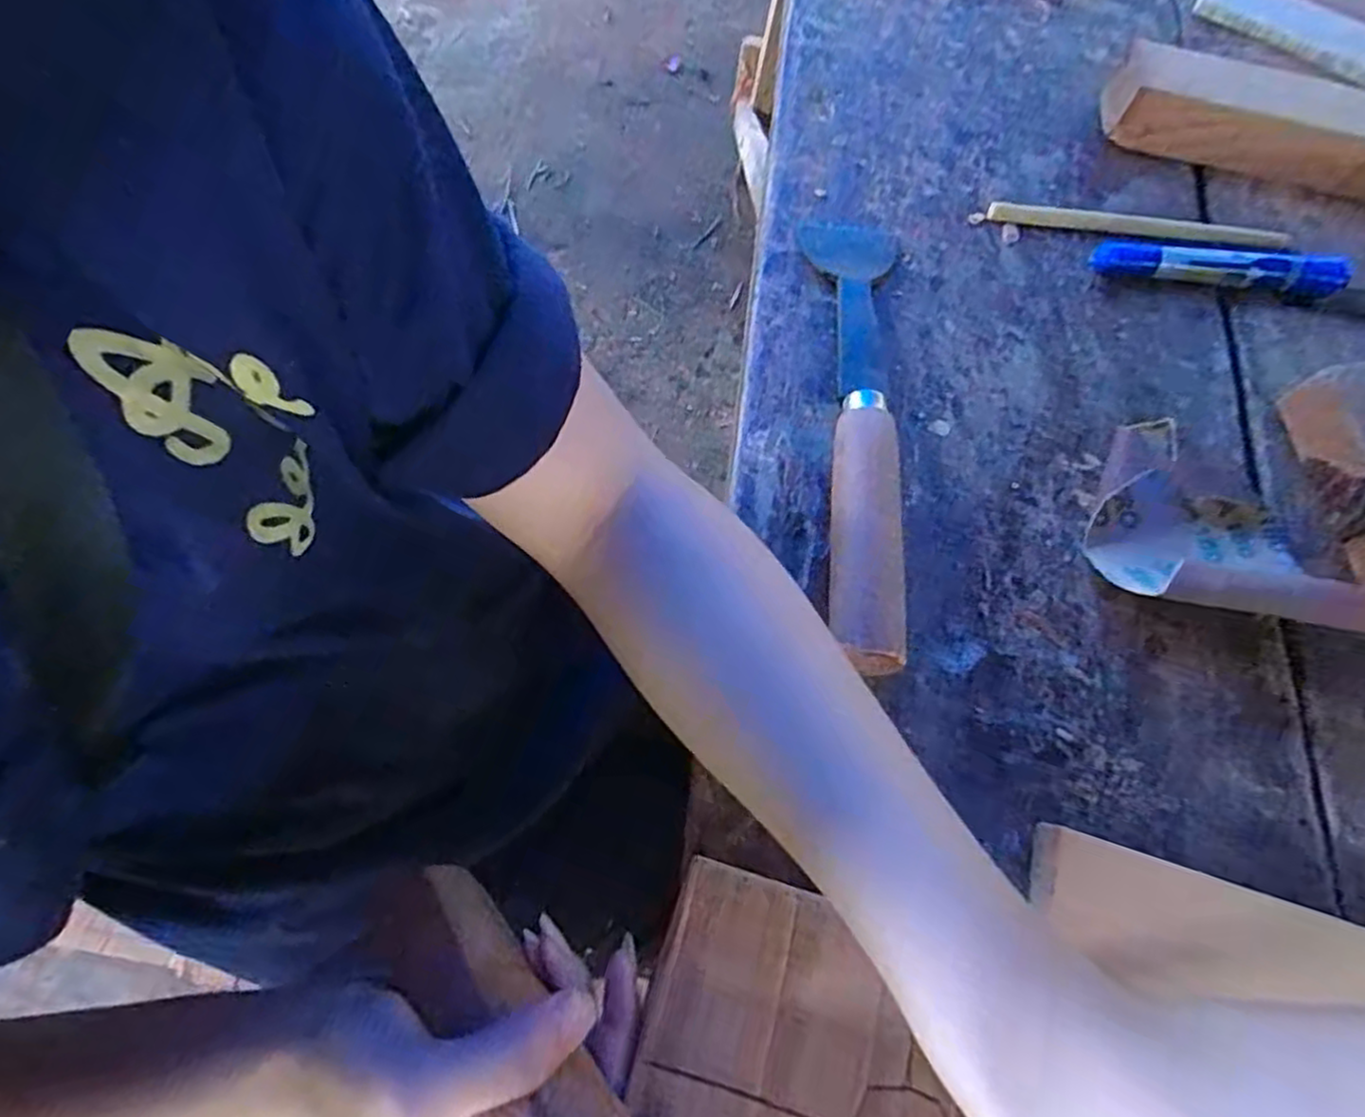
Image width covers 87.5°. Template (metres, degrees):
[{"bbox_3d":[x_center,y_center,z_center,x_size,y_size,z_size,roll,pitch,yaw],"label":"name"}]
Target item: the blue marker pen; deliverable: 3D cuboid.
[{"bbox_3d":[0.302,-0.164,0.399,0.132,0.020,0.021,11,69,2],"label":"blue marker pen"}]

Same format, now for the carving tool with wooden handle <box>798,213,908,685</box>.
[{"bbox_3d":[0.085,-0.073,0.352,0.043,0.033,0.265,5,69,0],"label":"carving tool with wooden handle"}]

